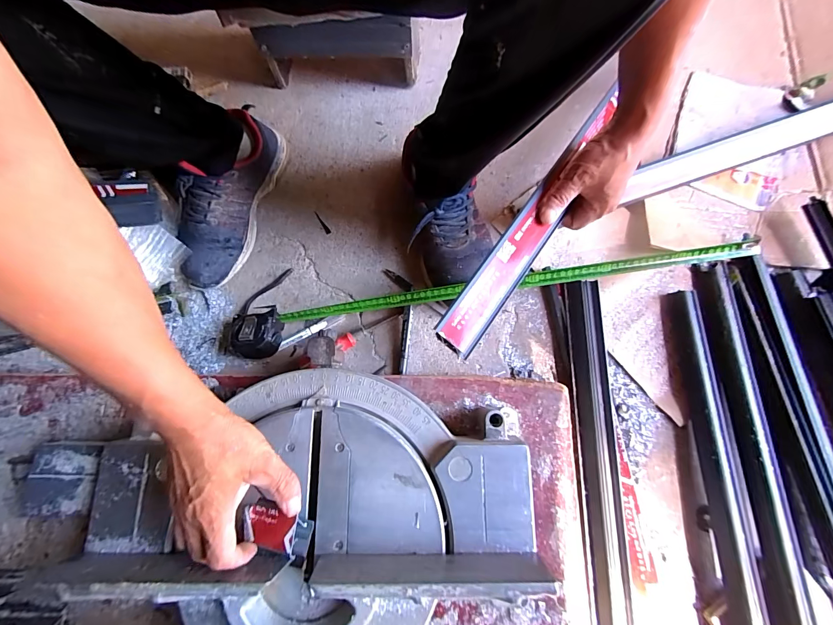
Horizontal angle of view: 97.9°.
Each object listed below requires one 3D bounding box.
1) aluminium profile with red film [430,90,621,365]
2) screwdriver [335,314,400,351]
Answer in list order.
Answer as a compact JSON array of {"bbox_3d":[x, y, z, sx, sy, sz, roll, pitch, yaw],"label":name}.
[{"bbox_3d":[0.151,-0.121,0.449,0.050,0.021,0.403,33,75,9],"label":"aluminium profile with red film"},{"bbox_3d":[-0.074,0.026,0.543,0.099,0.020,0.023,-29,76,-22],"label":"screwdriver"}]

